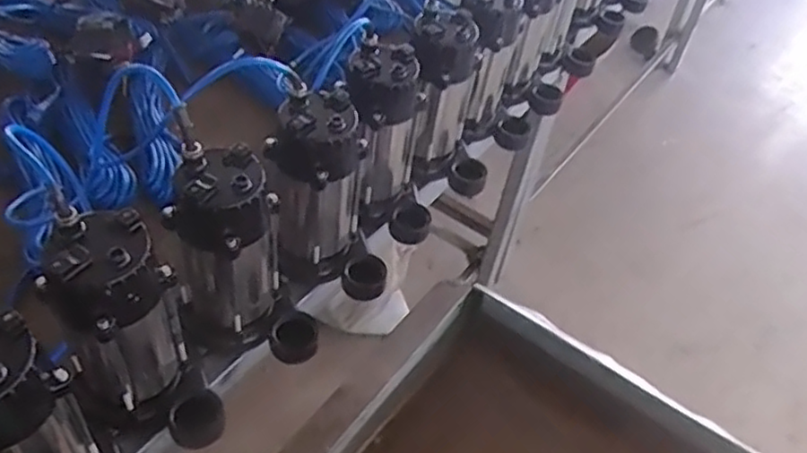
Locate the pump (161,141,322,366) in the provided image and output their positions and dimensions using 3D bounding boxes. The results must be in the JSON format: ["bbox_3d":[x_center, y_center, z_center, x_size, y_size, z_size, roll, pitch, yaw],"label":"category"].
[{"bbox_3d":[-0.172,0.051,0.733,0.126,0.254,0.129,-17,51,-23],"label":"pump"}]

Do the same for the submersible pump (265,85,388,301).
[{"bbox_3d":[-0.089,-0.031,0.810,0.129,0.230,0.127,-6,48,-13],"label":"submersible pump"}]

